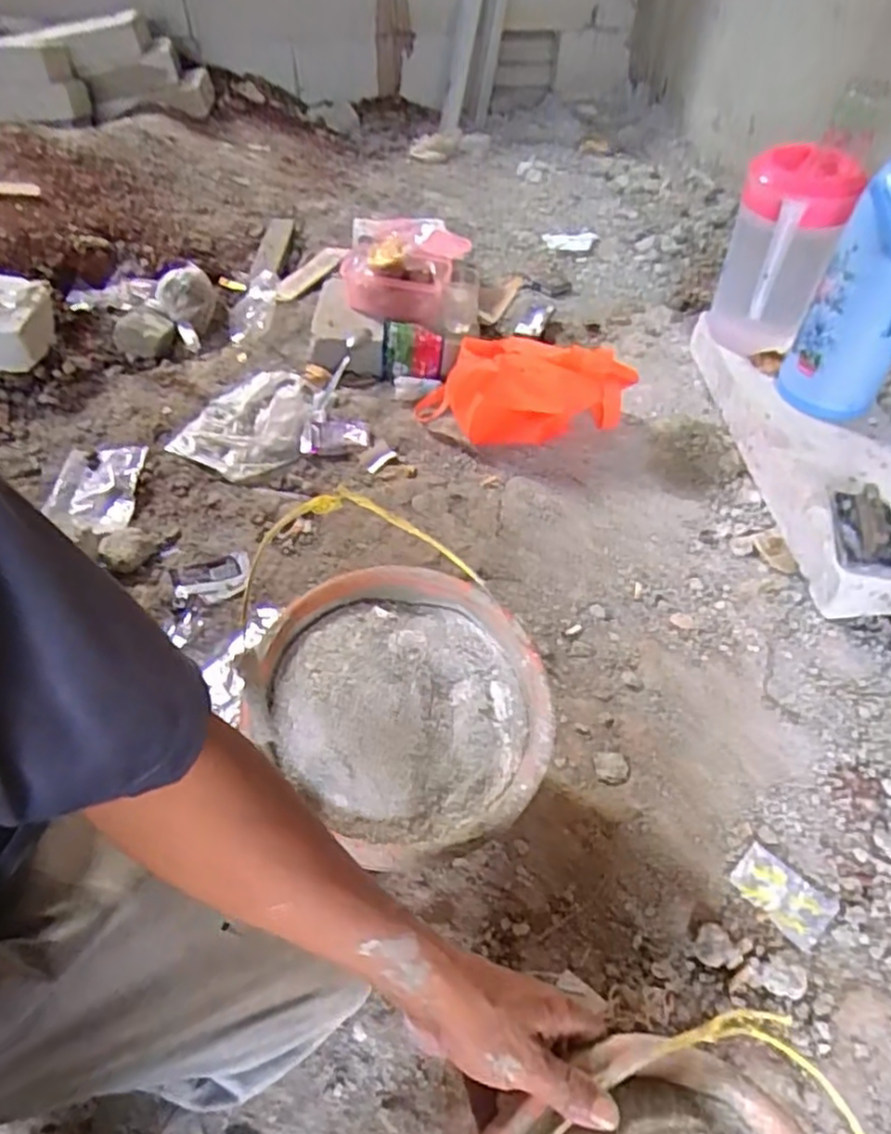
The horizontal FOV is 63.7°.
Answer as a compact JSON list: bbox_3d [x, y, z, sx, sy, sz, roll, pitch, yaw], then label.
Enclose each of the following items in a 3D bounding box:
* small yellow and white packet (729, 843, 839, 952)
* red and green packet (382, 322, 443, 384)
[{"bbox_3d":[0.326,0.317,0.694,0.056,0.004,0.087,-36,57,-29],"label":"small yellow and white packet"},{"bbox_3d":[-0.060,-0.393,1.310,0.113,0.107,0.029,3,8,24],"label":"red and green packet"}]

